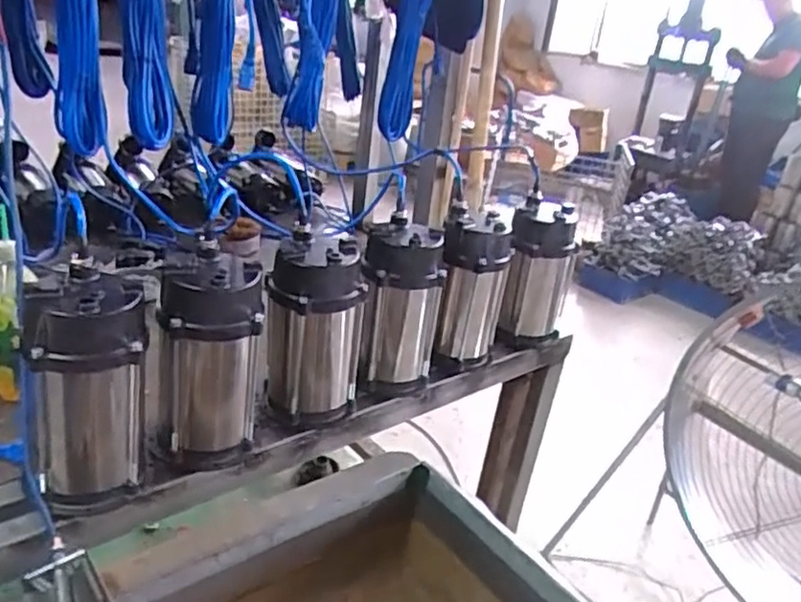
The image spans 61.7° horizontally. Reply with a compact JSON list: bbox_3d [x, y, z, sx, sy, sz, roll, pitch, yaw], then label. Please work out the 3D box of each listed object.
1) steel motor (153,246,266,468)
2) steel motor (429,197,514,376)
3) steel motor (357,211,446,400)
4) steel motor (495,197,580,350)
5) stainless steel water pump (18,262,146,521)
[{"bbox_3d":[-0.243,0.090,0.857,0.120,0.299,0.125,1,26,-13],"label":"steel motor"},{"bbox_3d":[0.110,-0.012,1.084,0.119,0.251,0.120,4,26,-7],"label":"steel motor"},{"bbox_3d":[-0.004,0.011,1.048,0.121,0.252,0.118,5,26,-4],"label":"steel motor"},{"bbox_3d":[0.245,-0.041,1.221,0.124,0.251,0.140,14,26,14],"label":"steel motor"},{"bbox_3d":[-0.351,0.110,0.760,0.126,0.271,0.109,-7,29,-27],"label":"stainless steel water pump"}]

